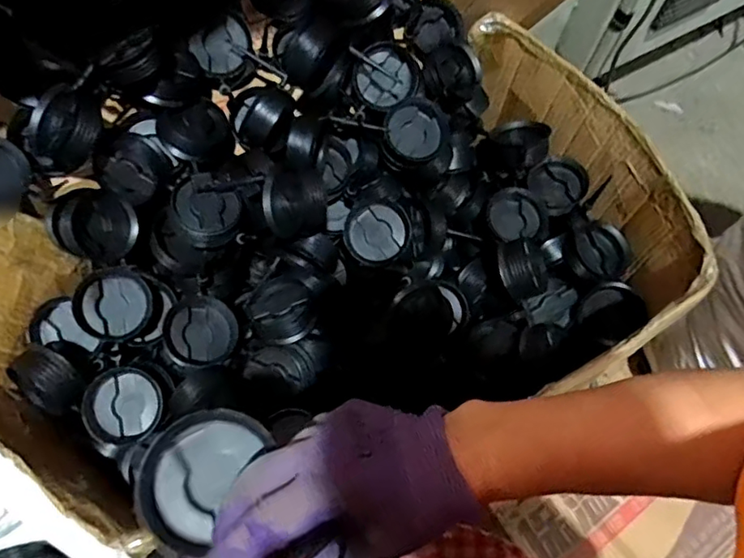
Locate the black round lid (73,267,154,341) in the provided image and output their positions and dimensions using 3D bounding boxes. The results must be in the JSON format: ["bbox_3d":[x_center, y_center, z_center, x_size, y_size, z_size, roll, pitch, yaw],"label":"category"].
[{"bbox_3d":[-0.275,0.027,0.601,0.074,0.016,0.076,10,69,-29],"label":"black round lid"}]

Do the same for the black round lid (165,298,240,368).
[{"bbox_3d":[-0.184,0.059,0.610,0.074,0.016,0.076,13,64,-27],"label":"black round lid"}]

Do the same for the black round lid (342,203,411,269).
[{"bbox_3d":[0.006,-0.053,0.656,0.073,0.018,0.072,-44,79,7],"label":"black round lid"}]

